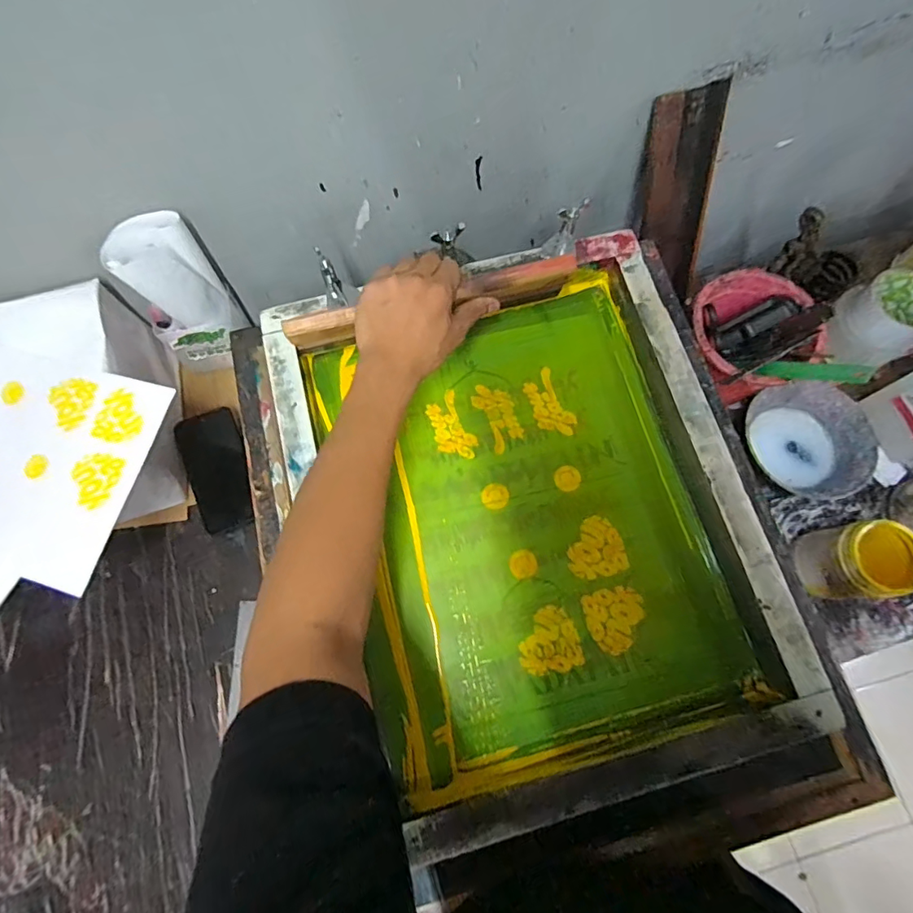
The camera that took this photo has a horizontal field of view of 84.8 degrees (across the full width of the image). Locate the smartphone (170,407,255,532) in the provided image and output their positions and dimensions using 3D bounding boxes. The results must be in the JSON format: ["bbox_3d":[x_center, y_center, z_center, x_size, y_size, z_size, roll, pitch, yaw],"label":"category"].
[{"bbox_3d":[-0.309,0.018,0.651,0.077,0.012,0.147,-21,97,-18],"label":"smartphone"}]

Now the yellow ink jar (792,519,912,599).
[{"bbox_3d":[0.447,0.119,0.566,0.087,0.106,0.075,-7,72,-2],"label":"yellow ink jar"}]

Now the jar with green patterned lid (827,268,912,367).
[{"bbox_3d":[0.521,-0.167,0.620,0.083,0.081,0.095,-24,74,-8],"label":"jar with green patterned lid"}]

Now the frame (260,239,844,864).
[{"bbox_3d":[0.060,0.045,0.484,0.420,0.052,0.561,-15,74,-4],"label":"frame"}]

